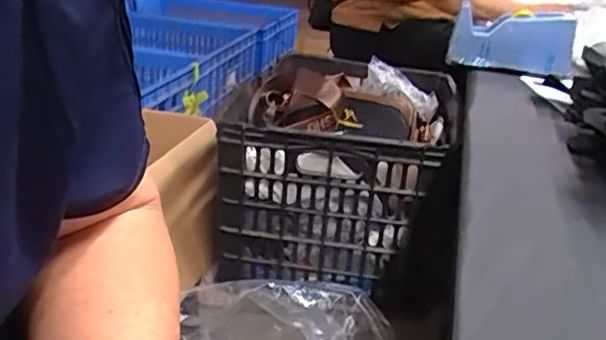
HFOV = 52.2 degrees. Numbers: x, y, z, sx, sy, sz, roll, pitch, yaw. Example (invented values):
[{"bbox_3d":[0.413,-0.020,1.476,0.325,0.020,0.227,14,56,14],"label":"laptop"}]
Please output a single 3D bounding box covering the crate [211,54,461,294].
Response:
[{"bbox_3d":[0.070,-0.022,1.047,0.333,0.245,0.415,8,24,8],"label":"crate"}]

